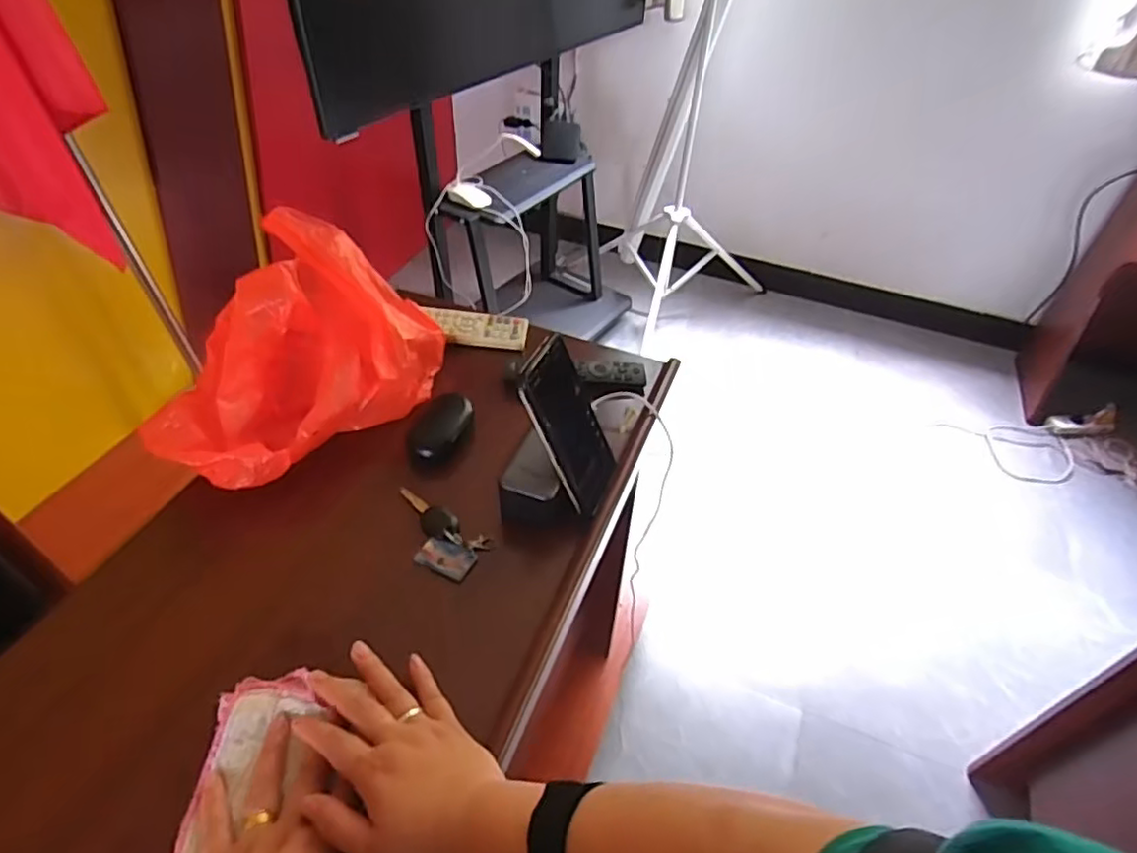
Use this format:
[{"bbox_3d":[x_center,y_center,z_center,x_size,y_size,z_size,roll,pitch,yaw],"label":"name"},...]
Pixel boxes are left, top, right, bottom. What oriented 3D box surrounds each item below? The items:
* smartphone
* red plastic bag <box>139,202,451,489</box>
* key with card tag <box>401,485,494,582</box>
[{"bbox_3d":[0.003,0.000,0.579,0.009,0.157,0.078,2,39,37],"label":"smartphone"},{"bbox_3d":[-0.261,-0.072,0.640,0.190,0.123,0.281,15,47,11],"label":"red plastic bag"},{"bbox_3d":[-0.123,0.097,0.583,0.106,0.021,0.055,30,51,24],"label":"key with card tag"}]

